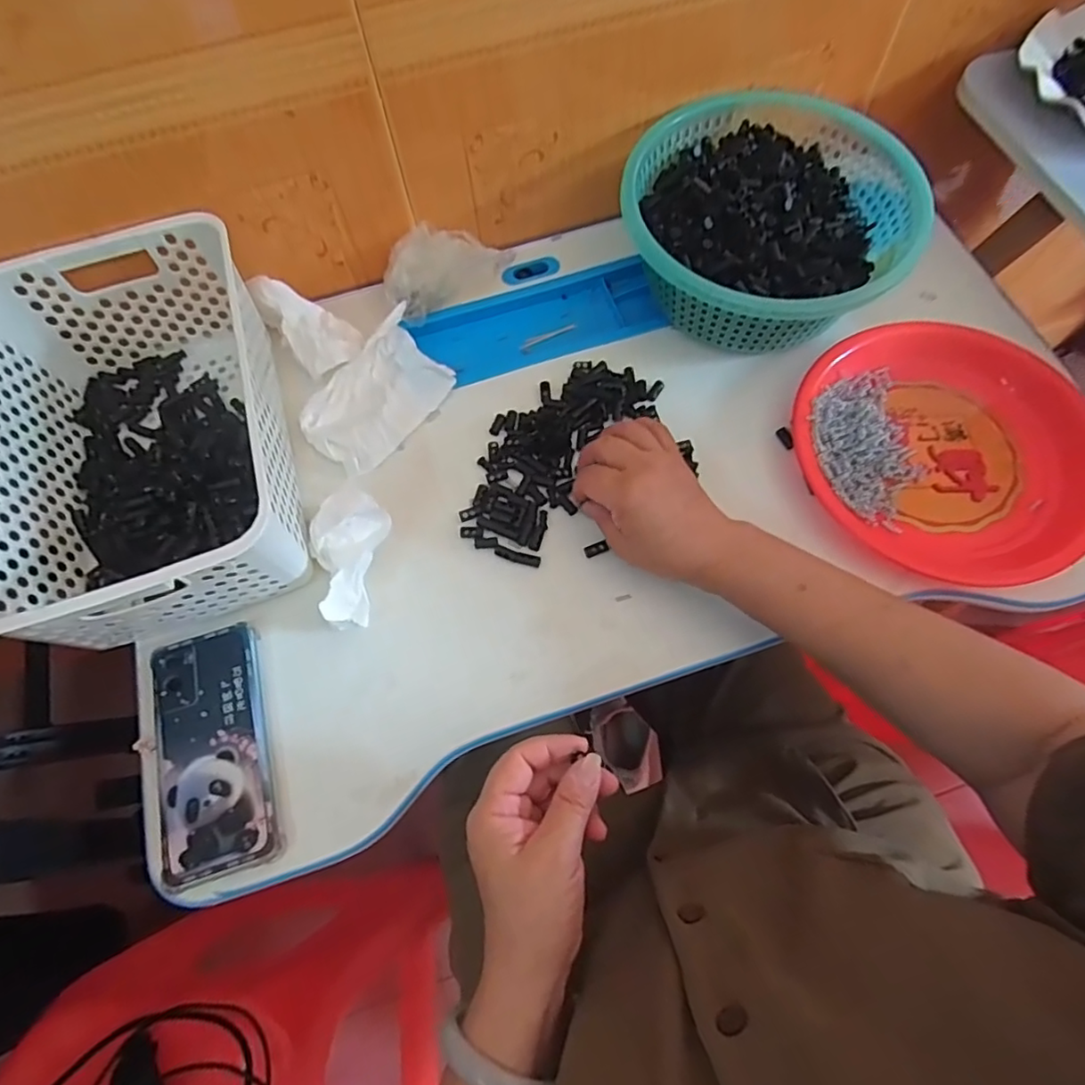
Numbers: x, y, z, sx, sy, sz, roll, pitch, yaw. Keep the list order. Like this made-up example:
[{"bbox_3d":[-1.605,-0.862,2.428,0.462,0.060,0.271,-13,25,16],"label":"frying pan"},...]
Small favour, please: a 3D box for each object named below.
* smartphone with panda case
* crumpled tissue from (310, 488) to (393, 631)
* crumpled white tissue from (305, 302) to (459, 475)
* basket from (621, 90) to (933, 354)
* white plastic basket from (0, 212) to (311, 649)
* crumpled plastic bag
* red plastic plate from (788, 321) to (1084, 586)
[{"bbox_3d":[-0.229,0.141,0.407,0.082,0.008,0.159,-16,69,-5],"label":"smartphone with panda case"},{"bbox_3d":[-0.147,0.009,0.438,0.054,0.025,0.103,5,68,4],"label":"crumpled tissue"},{"bbox_3d":[-0.142,-0.127,0.509,0.085,0.027,0.132,37,74,15],"label":"crumpled white tissue"},{"bbox_3d":[0.184,-0.272,0.516,0.232,0.085,0.218,-1,68,2],"label":"basket"},{"bbox_3d":[-0.302,-0.087,0.443,0.200,0.097,0.306,-19,69,-6],"label":"white plastic basket"},{"bbox_3d":[-0.090,-0.256,0.538,0.116,0.050,0.057,-26,70,-8],"label":"crumpled plastic bag"},{"bbox_3d":[0.316,-0.078,0.469,0.232,0.023,0.221,-1,68,2],"label":"red plastic plate"}]

